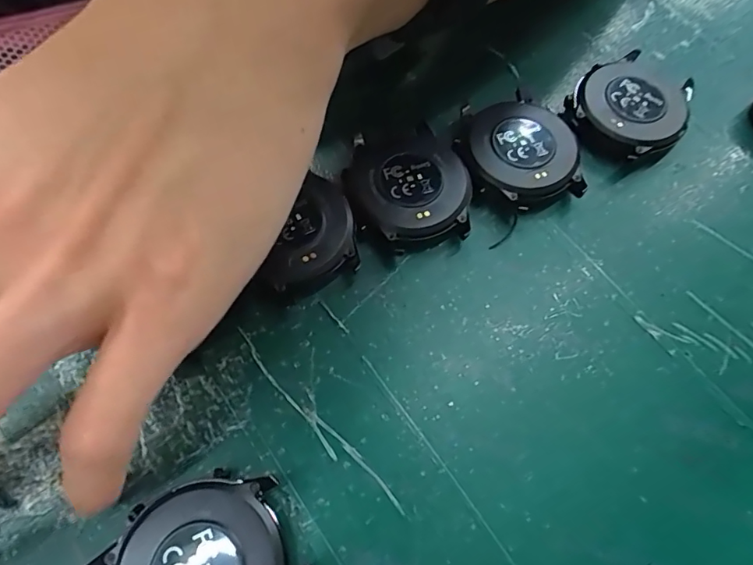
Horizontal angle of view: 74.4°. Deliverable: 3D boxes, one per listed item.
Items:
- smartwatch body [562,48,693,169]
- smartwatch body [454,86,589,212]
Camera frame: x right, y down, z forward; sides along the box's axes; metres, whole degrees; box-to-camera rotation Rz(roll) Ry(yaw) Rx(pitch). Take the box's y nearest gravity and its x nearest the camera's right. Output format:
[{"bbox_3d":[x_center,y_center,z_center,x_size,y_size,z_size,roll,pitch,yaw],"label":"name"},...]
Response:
[{"bbox_3d":[0.102,-0.071,0.201,0.045,0.013,0.054,30,69,11],"label":"smartwatch body"},{"bbox_3d":[0.054,-0.050,0.191,0.043,0.012,0.051,-20,69,-10],"label":"smartwatch body"}]

